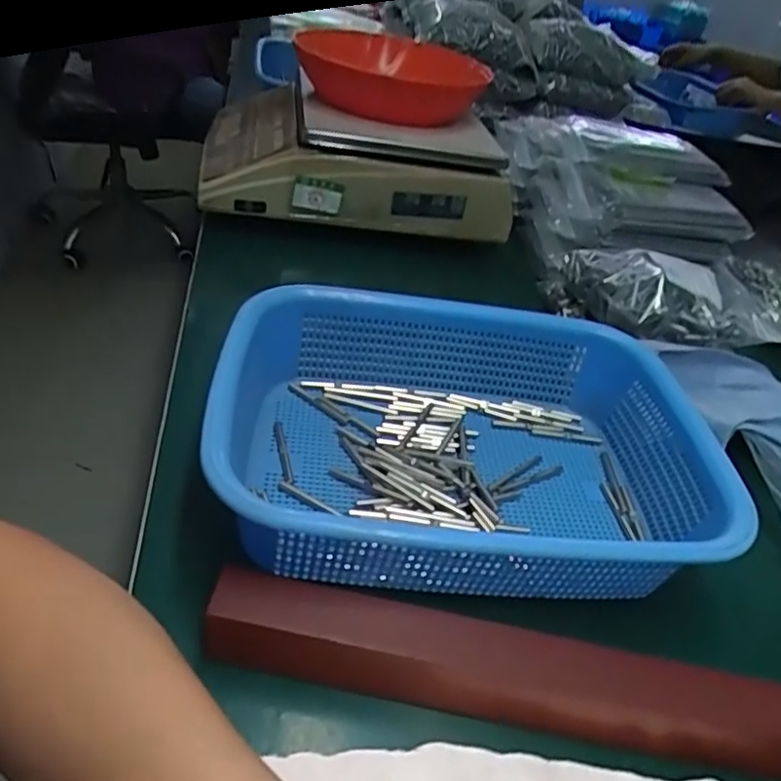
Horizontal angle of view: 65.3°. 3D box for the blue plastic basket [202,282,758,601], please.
[{"bbox_3d":[0.043,0.028,0.369,0.290,0.068,0.204,6,39,-6],"label":"blue plastic basket"}]

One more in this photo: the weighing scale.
[{"bbox_3d":[-0.042,-0.280,0.717,0.337,0.099,0.301,1,40,-11],"label":"weighing scale"}]

